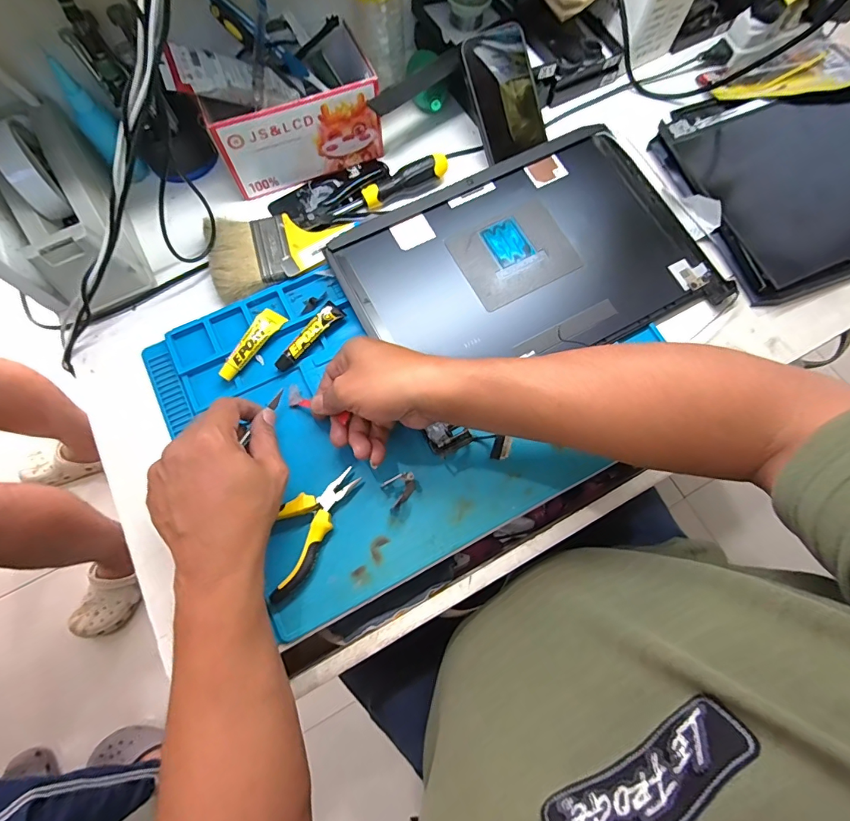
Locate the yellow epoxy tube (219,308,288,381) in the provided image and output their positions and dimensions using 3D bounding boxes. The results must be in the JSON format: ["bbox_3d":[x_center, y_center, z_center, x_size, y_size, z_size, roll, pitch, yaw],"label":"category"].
[{"bbox_3d":[-0.170,-0.065,0.431,0.024,0.012,0.083,28,74,8],"label":"yellow epoxy tube"}]

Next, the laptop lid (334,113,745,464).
[{"bbox_3d":[0.107,-0.154,0.462,0.358,0.014,0.247,-30,76,-9],"label":"laptop lid"}]

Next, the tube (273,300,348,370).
[{"bbox_3d":[-0.117,-0.075,0.438,0.020,0.015,0.086,38,76,11],"label":"tube"}]

